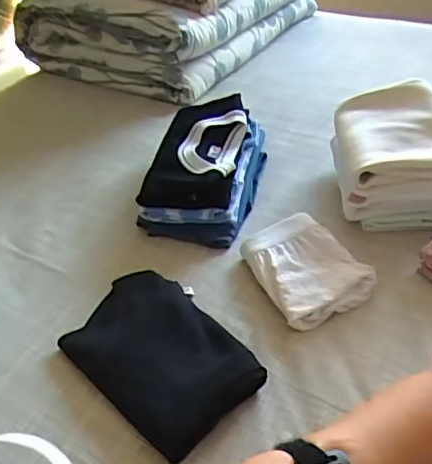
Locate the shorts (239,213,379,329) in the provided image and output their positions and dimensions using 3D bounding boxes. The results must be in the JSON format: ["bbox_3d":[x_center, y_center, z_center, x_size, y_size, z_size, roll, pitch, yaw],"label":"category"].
[{"bbox_3d":[0.122,0.048,0.764,0.125,0.042,0.163,-19,42,-19],"label":"shorts"}]

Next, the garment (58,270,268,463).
[{"bbox_3d":[-0.071,0.139,0.678,0.166,0.039,0.254,-32,47,-30],"label":"garment"}]

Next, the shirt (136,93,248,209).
[{"bbox_3d":[-0.027,-0.138,0.905,0.138,0.056,0.254,4,41,12],"label":"shirt"}]

